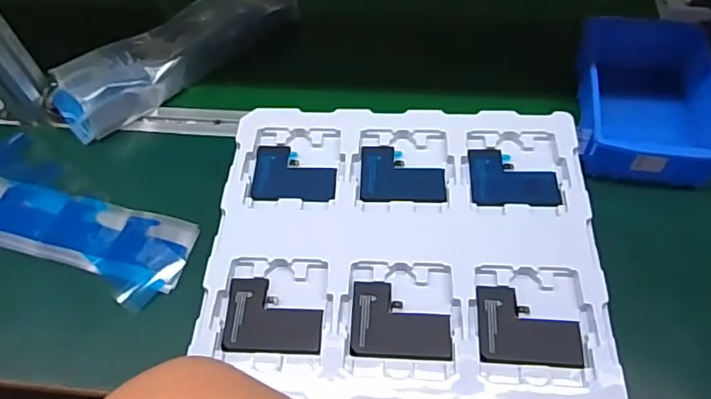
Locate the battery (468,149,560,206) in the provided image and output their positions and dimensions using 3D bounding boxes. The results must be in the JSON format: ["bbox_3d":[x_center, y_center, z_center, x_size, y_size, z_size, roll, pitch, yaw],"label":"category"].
[{"bbox_3d":[0.142,-0.020,0.495,0.076,0.004,0.060,0,55,3],"label":"battery"}]

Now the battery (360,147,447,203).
[{"bbox_3d":[0.043,-0.023,0.501,0.075,0.007,0.060,0,55,3],"label":"battery"}]

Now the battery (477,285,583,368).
[{"bbox_3d":[0.133,0.097,0.420,0.075,0.007,0.059,2,55,5],"label":"battery"}]

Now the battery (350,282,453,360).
[{"bbox_3d":[0.035,0.094,0.428,0.075,0.008,0.059,1,55,4],"label":"battery"}]

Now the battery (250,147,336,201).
[{"bbox_3d":[-0.056,-0.023,0.508,0.077,0.005,0.060,2,55,5],"label":"battery"}]

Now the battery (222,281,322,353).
[{"bbox_3d":[-0.064,0.092,0.434,0.075,0.006,0.059,0,55,3],"label":"battery"}]

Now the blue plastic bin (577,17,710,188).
[{"bbox_3d":[0.317,-0.111,0.597,0.127,0.060,0.207,8,57,9],"label":"blue plastic bin"}]

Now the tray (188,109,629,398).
[{"bbox_3d":[0.038,0.038,0.459,0.311,0.018,0.278,1,56,5],"label":"tray"}]

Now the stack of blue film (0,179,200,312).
[{"bbox_3d":[-0.313,0.029,0.576,0.295,0.013,0.097,16,55,12],"label":"stack of blue film"}]

